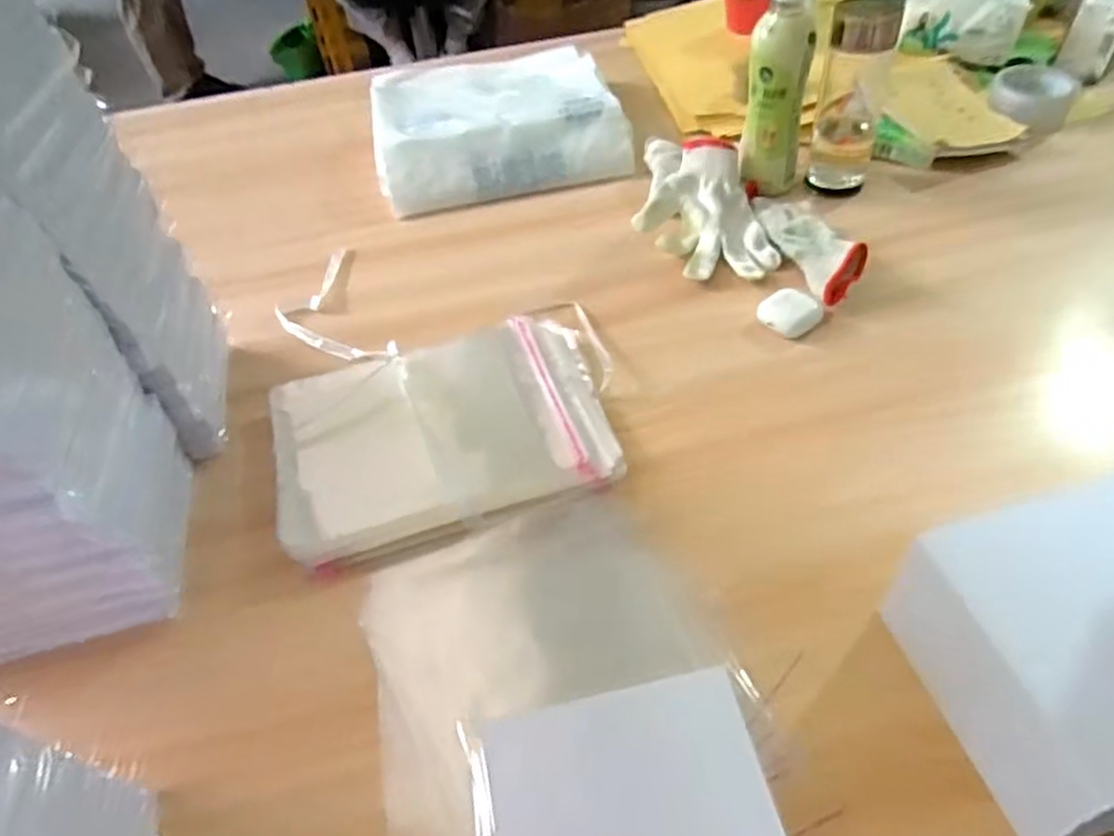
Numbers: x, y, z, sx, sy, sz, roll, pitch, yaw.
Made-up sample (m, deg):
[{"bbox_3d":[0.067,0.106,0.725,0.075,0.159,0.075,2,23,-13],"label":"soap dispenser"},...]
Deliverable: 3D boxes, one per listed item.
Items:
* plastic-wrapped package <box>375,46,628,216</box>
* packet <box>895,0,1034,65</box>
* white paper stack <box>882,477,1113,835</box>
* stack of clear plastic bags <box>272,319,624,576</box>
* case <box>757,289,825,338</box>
[{"bbox_3d":[-0.084,-0.397,0.963,0.310,0.066,0.308,-11,47,-4],"label":"plastic-wrapped package"},{"bbox_3d":[0.532,-0.530,0.955,0.147,0.099,0.035,23,31,14],"label":"packet"},{"bbox_3d":[0.288,0.127,0.394,0.163,0.102,0.150,-14,48,-7],"label":"white paper stack"},{"bbox_3d":[-0.095,0.002,0.599,0.269,0.038,0.207,-17,48,-9],"label":"stack of clear plastic bags"},{"bbox_3d":[0.215,-0.100,0.675,0.043,0.024,0.047,-29,51,-19],"label":"case"}]

